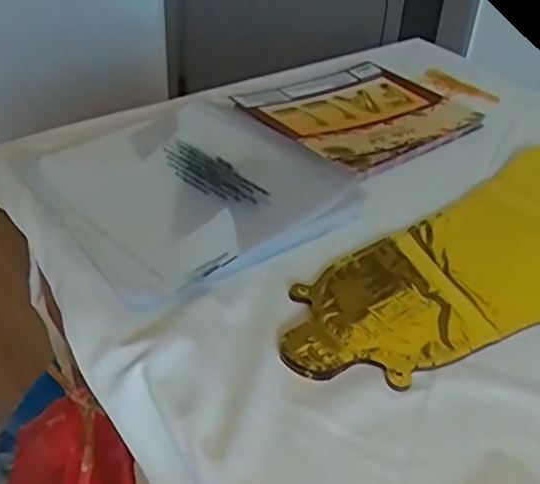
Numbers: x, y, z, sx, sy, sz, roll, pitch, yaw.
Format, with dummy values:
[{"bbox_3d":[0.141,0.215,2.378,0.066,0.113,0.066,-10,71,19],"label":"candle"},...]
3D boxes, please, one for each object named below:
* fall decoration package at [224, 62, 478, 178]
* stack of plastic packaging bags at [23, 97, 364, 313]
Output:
[{"bbox_3d":[0.090,-0.133,0.670,0.205,0.015,0.182,-21,42,-32],"label":"fall decoration package"},{"bbox_3d":[-0.065,-0.050,0.543,0.213,0.013,0.220,-26,47,-32],"label":"stack of plastic packaging bags"}]

